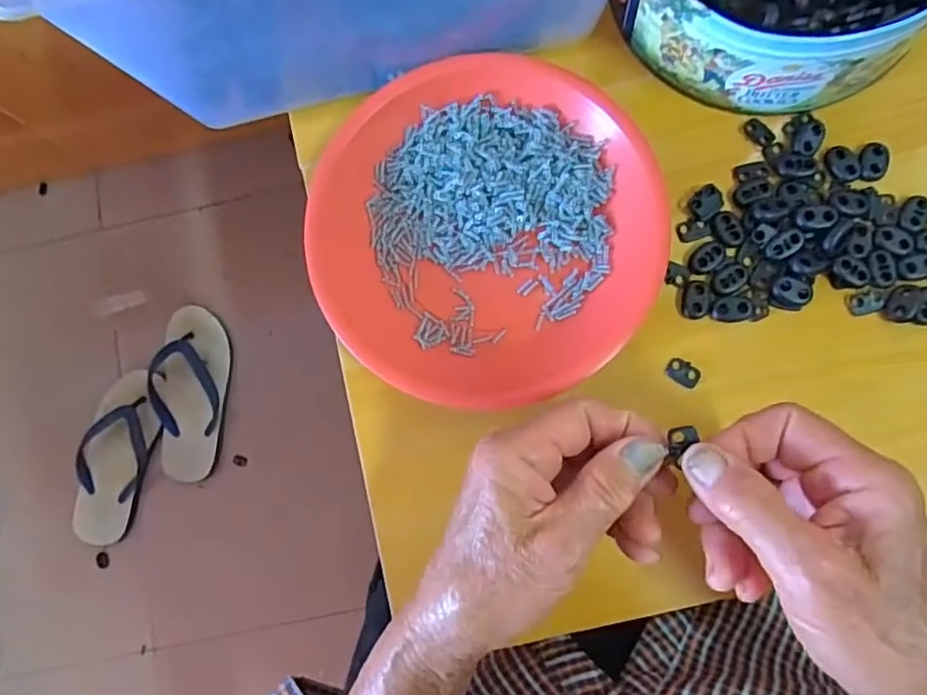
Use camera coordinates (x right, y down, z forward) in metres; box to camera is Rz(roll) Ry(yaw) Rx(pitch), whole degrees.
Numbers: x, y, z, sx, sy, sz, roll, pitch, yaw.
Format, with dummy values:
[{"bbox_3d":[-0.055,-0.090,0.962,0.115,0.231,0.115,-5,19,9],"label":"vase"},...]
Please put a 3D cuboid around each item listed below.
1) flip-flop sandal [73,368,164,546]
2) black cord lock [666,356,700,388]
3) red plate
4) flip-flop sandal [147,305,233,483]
[{"bbox_3d":[-0.480,0.152,0.868,0.100,0.053,0.238,11,84,5],"label":"flip-flop sandal"},{"bbox_3d":[0.123,0.014,0.351,0.019,0.004,0.013,35,86,7],"label":"black cord lock"},{"bbox_3d":[0.012,-0.066,0.358,0.186,0.025,0.192,-1,83,4],"label":"red plate"},{"bbox_3d":[-0.383,0.063,0.873,0.101,0.050,0.242,1,83,4],"label":"flip-flop sandal"}]

